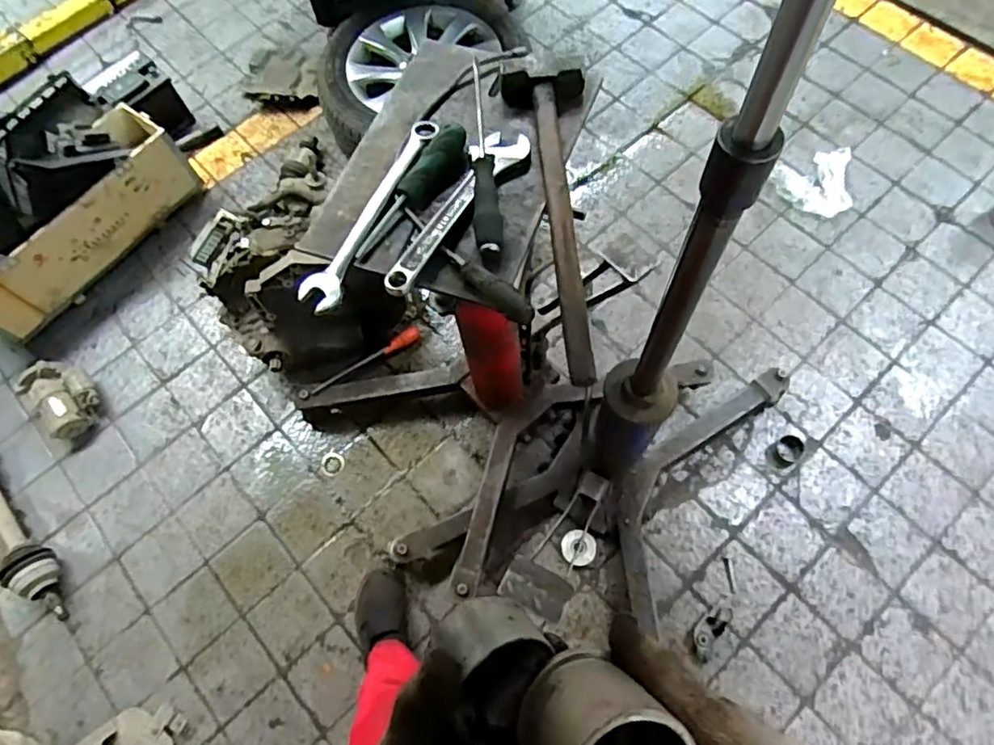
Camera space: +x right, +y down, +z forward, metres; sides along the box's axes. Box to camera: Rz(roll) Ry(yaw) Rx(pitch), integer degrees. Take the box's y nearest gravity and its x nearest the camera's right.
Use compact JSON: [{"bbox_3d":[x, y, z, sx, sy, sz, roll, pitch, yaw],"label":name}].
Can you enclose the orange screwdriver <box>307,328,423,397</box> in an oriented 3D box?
[{"bbox_3d":[-0.320,-0.029,1.506,0.311,0.039,0.031,-34,70,-25],"label":"orange screwdriver"}]

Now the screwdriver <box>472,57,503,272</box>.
[{"bbox_3d":[-0.013,-0.236,0.686,0.028,0.030,0.259,-4,67,2],"label":"screwdriver"}]

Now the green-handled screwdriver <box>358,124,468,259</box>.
[{"bbox_3d":[-0.092,-0.205,0.680,0.043,0.028,0.185,31,73,15],"label":"green-handled screwdriver"}]

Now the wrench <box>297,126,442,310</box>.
[{"bbox_3d":[-0.144,-0.186,0.695,0.043,0.021,0.266,22,71,12],"label":"wrench"}]

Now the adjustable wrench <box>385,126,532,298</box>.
[{"bbox_3d":[-0.048,-0.185,0.671,0.052,0.019,0.248,32,73,15],"label":"adjustable wrench"}]

